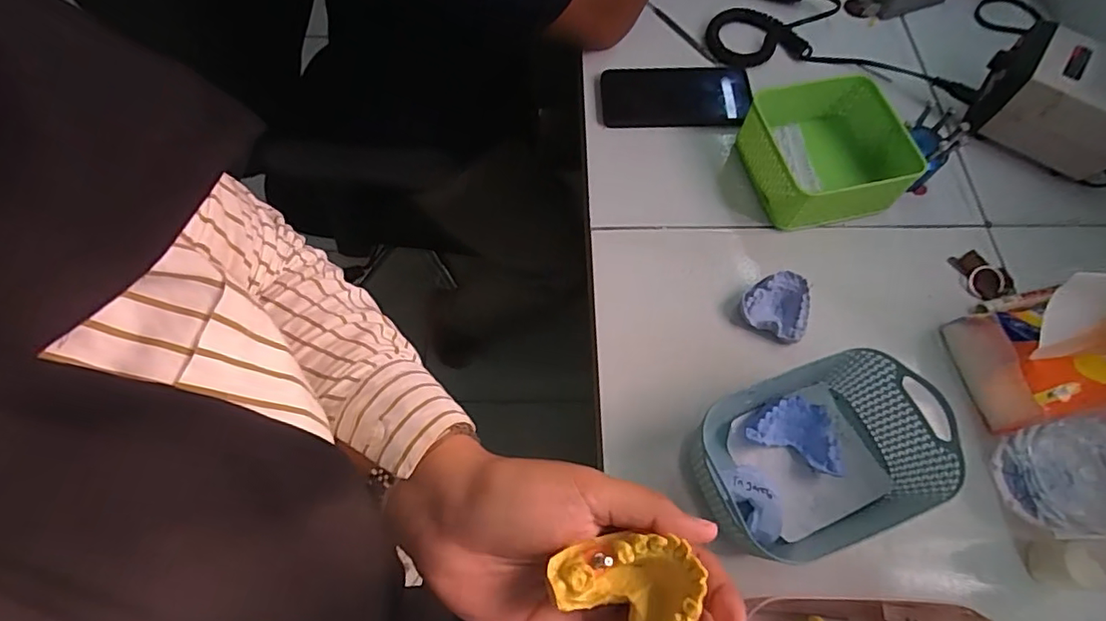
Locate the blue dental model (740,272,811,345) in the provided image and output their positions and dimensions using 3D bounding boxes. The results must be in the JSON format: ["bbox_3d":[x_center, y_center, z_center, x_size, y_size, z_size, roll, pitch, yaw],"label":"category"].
[{"bbox_3d":[0.205,-0.004,0.498,0.057,0.030,0.054,30,70,13],"label":"blue dental model"}]

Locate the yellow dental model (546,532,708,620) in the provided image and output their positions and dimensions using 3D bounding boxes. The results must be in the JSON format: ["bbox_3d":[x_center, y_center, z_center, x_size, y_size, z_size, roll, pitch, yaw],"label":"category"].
[{"bbox_3d":[0.025,0.116,0.212,0.053,0.017,0.055,14,66,7],"label":"yellow dental model"}]

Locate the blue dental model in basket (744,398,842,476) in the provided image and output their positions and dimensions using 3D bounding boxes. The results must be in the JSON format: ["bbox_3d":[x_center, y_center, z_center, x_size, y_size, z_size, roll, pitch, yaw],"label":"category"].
[{"bbox_3d":[0.197,0.098,0.444,0.071,0.025,0.048,25,69,11],"label":"blue dental model in basket"}]

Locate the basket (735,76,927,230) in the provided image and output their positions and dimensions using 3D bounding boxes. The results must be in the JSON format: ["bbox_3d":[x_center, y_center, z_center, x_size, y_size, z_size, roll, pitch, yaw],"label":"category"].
[{"bbox_3d":[0.272,-0.157,0.551,0.140,0.066,0.135,-12,67,-5],"label":"basket"}]

